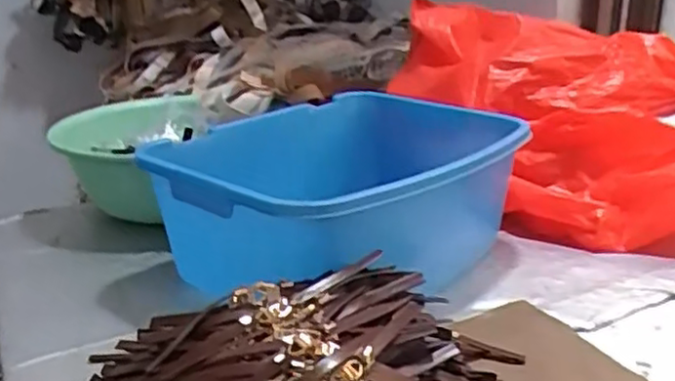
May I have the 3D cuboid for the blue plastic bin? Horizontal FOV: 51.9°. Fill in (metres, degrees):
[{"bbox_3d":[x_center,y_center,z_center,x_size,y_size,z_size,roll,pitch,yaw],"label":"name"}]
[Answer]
[{"bbox_3d":[0.001,0.015,0.739,0.322,0.151,0.409,11,23,31],"label":"blue plastic bin"}]

